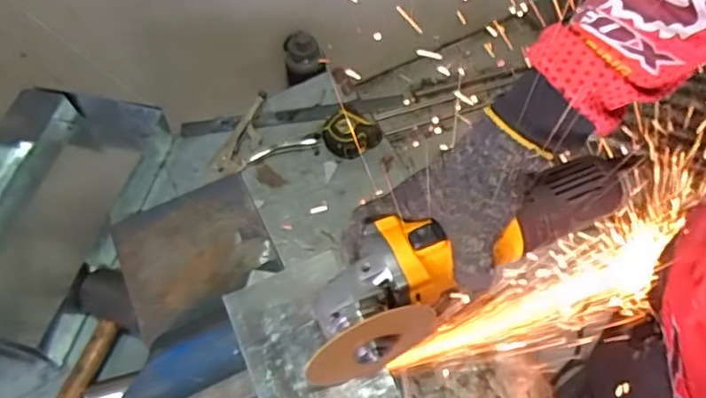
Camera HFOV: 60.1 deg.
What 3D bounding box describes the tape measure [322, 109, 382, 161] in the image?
[{"bbox_3d":[-0.004,-0.100,0.920,0.083,0.035,0.074,-26,60,-10],"label":"tape measure"}]

